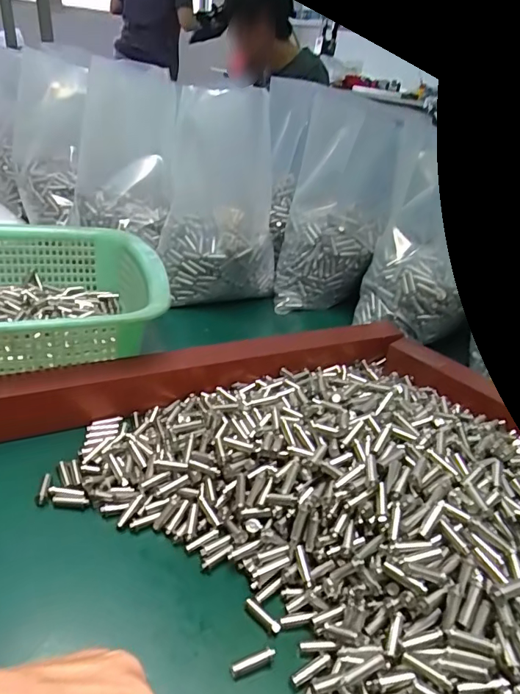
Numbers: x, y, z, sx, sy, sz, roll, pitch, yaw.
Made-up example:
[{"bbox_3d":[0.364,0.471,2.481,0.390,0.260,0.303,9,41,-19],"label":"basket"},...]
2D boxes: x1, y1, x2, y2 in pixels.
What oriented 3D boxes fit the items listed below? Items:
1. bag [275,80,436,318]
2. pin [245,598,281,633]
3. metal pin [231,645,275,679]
[{"bbox_3d":[0.091,-0.154,0.523,0.119,0.220,0.092,8,32,2],"label":"bag"},{"bbox_3d":[0.001,0.134,0.235,0.006,0.005,0.021,-24,44,-39],"label":"pin"},{"bbox_3d":[-0.003,0.145,0.217,0.021,0.006,0.005,-10,36,-25],"label":"metal pin"}]

